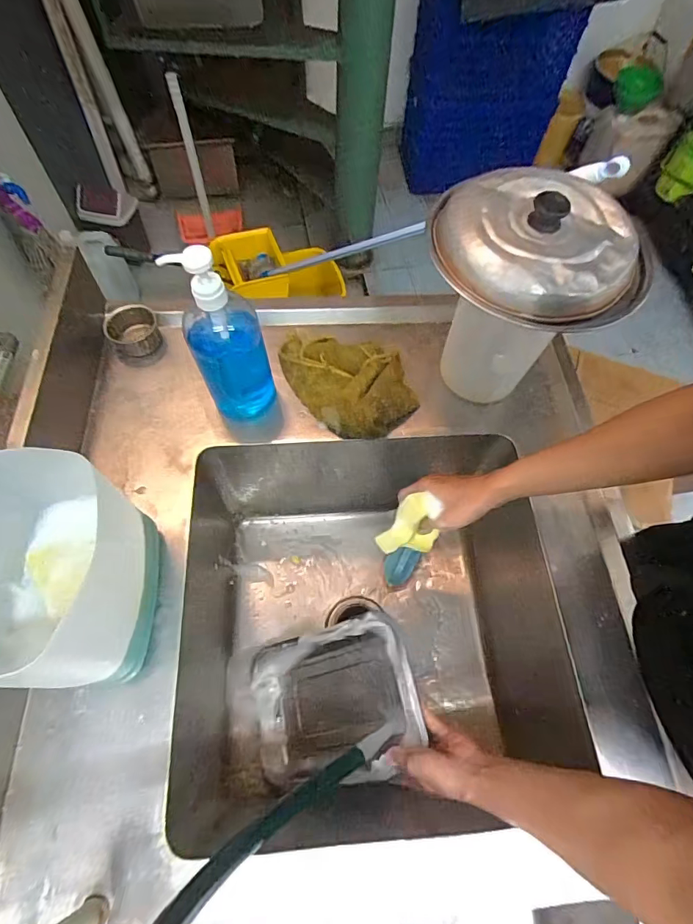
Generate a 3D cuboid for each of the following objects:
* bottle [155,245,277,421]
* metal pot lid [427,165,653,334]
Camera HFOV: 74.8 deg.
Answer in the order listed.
[{"bbox_3d":[-0.146,-0.150,0.554,0.085,0.237,0.068,-24,67,-15],"label":"bottle"},{"bbox_3d":[0.202,-0.234,0.486,0.220,0.060,0.187,-10,64,-8],"label":"metal pot lid"}]

